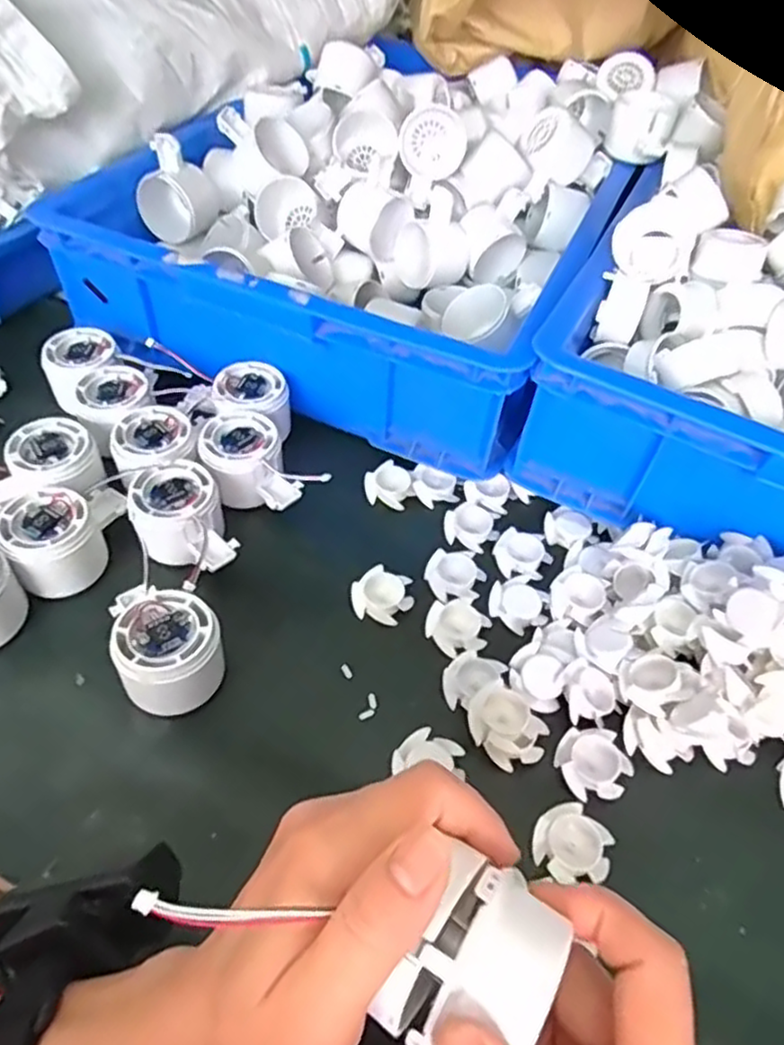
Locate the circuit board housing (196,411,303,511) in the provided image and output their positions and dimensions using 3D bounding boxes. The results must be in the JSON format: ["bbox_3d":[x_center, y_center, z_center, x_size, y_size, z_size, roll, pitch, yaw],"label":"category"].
[{"bbox_3d":[-0.106,-0.040,0.502,0.058,0.040,0.082,-23,56,-21],"label":"circuit board housing"}]

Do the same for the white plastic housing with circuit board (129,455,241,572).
[{"bbox_3d":[-0.142,0.000,0.461,0.057,0.038,0.081,-21,55,-19],"label":"white plastic housing with circuit board"}]

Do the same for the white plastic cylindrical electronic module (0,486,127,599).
[{"bbox_3d":[-0.215,0.009,0.451,0.073,0.045,0.059,-30,59,-24],"label":"white plastic cylindrical electronic module"}]

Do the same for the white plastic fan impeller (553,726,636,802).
[{"bbox_3d":[0.116,0.139,0.394,0.037,0.012,0.040,2,50,-2],"label":"white plastic fan impeller"}]

